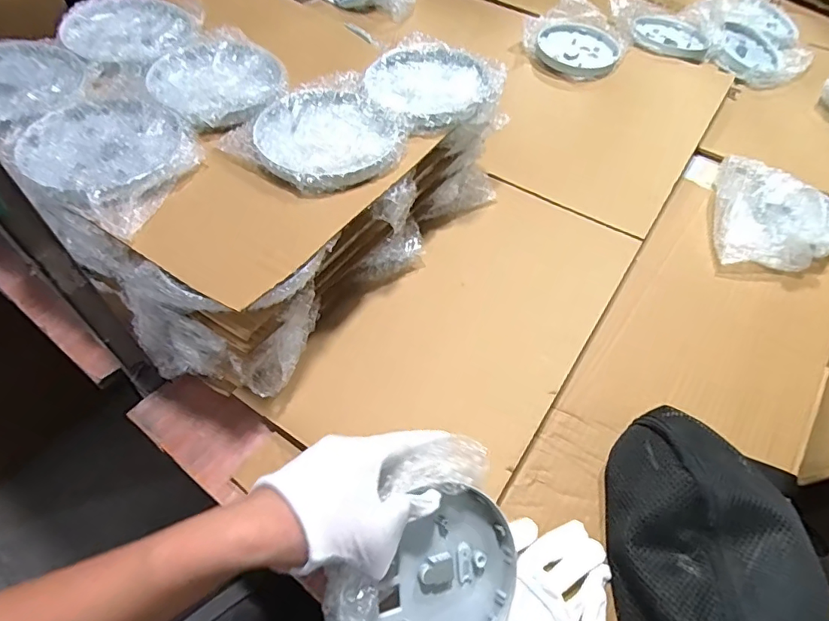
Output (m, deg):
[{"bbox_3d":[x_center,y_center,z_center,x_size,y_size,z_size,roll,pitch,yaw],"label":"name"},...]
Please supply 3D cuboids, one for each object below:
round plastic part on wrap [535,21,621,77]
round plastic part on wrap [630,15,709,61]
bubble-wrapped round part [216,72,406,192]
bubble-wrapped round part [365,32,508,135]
[{"bbox_3d":[0.271,-0.438,0.811,0.108,0.031,0.125,-39,64,-23],"label":"round plastic part on wrap"},{"bbox_3d":[0.455,-0.492,0.868,0.132,0.022,0.115,19,56,8],"label":"round plastic part on wrap"},{"bbox_3d":[-0.084,-0.173,0.476,0.140,0.020,0.158,38,61,19],"label":"bubble-wrapped round part"},{"bbox_3d":[0.019,-0.256,0.533,0.141,0.025,0.152,2,56,-4],"label":"bubble-wrapped round part"}]

